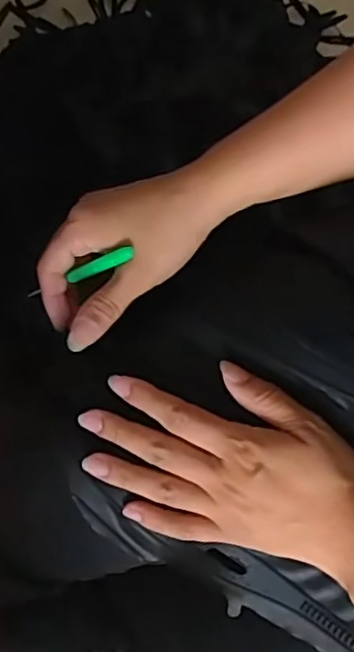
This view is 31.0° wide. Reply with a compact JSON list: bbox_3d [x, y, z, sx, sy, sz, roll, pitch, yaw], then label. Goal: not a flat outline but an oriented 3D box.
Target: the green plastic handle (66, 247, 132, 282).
[{"bbox_3d":[-0.050,-0.039,0.408,0.005,0.056,0.008,5,74,-44],"label":"green plastic handle"}]

